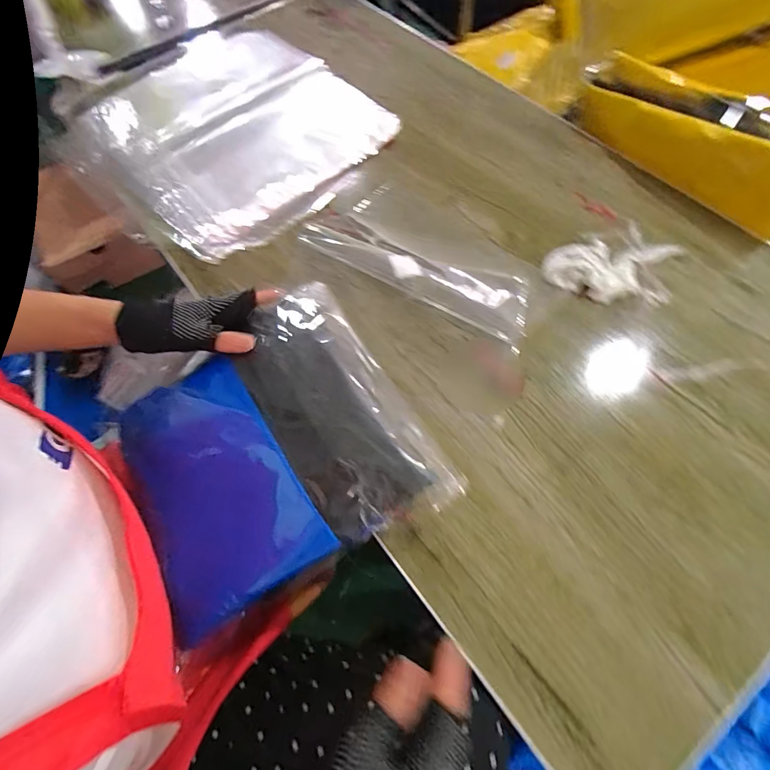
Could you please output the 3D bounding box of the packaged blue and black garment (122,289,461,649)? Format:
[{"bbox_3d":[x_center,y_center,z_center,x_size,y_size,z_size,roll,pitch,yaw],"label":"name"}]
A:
[{"bbox_3d":[-0.110,0.057,0.387,0.256,0.055,0.240,-28,66,-10],"label":"packaged blue and black garment"}]

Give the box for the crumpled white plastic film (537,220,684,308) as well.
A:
[{"bbox_3d":[0.278,-0.154,0.514,0.138,0.014,0.128,25,68,15],"label":"crumpled white plastic film"}]

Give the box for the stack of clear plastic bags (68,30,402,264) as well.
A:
[{"bbox_3d":[-0.260,-0.429,0.679,0.515,0.023,0.414,37,72,19],"label":"stack of clear plastic bags"}]

